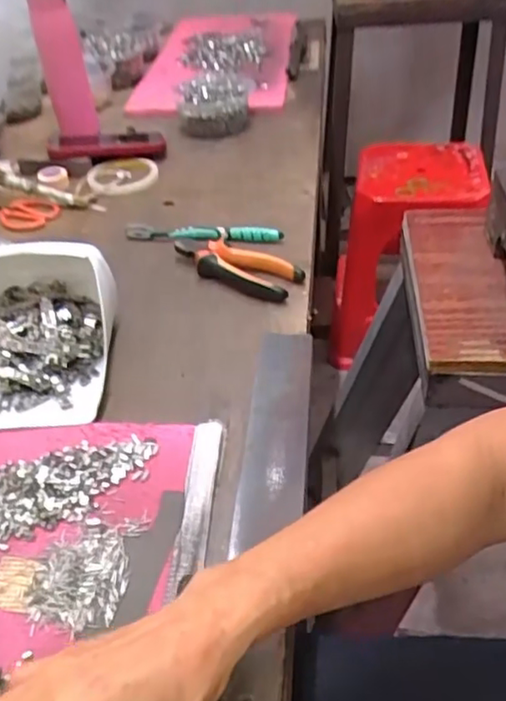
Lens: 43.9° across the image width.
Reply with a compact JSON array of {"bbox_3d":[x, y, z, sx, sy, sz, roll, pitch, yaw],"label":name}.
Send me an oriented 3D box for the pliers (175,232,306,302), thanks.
[{"bbox_3d":[-0.019,-0.098,0.691,0.154,0.022,0.067,25,48,26],"label":"pliers"}]

